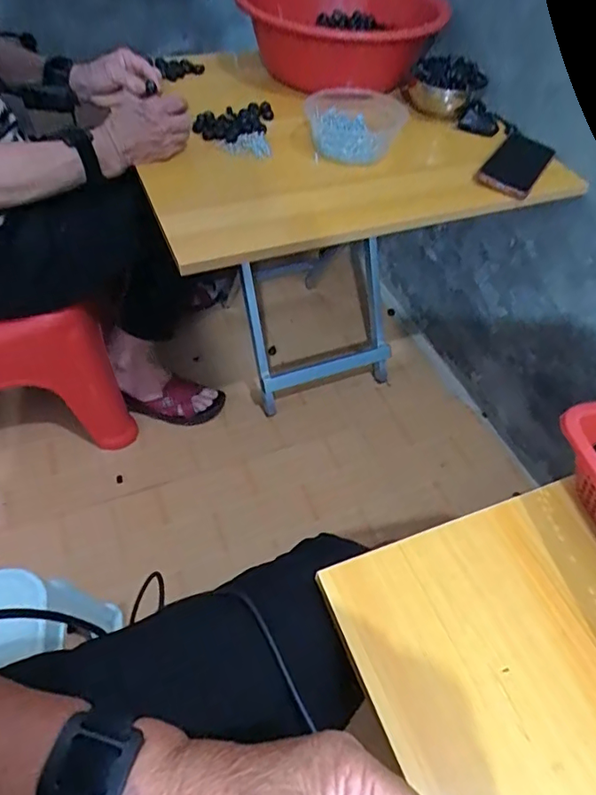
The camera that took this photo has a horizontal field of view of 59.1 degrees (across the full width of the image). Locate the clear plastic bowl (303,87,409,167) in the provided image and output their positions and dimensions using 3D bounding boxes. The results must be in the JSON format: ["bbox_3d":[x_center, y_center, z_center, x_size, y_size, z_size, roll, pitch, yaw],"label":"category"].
[{"bbox_3d":[0.088,-0.417,0.808,0.140,0.058,0.150,2,52,-3],"label":"clear plastic bowl"}]

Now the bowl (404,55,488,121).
[{"bbox_3d":[0.257,-0.525,0.901,0.124,0.076,0.099,12,52,5],"label":"bowl"}]

